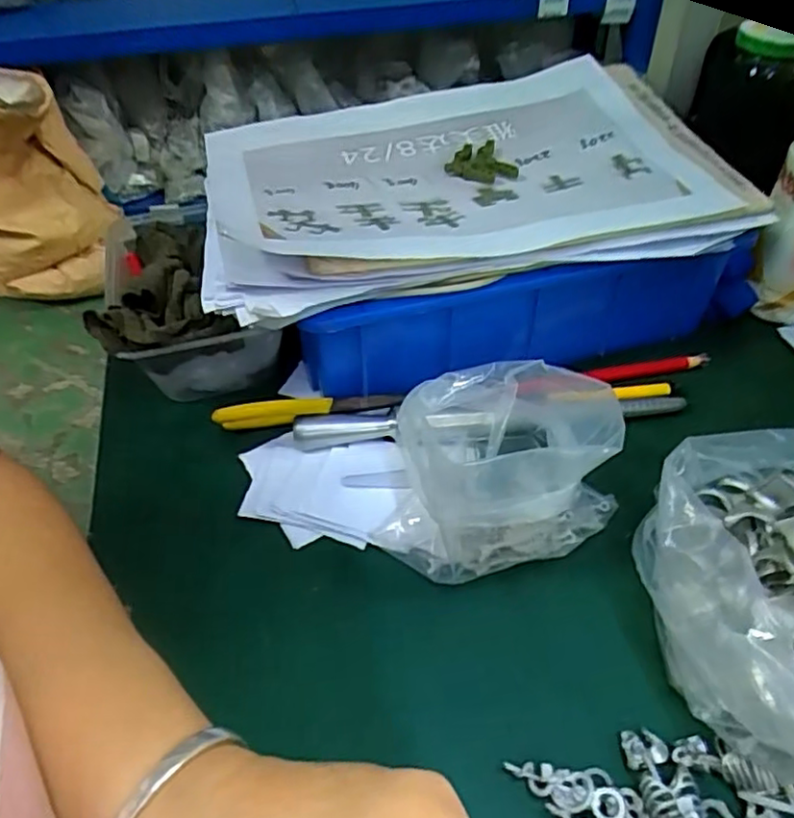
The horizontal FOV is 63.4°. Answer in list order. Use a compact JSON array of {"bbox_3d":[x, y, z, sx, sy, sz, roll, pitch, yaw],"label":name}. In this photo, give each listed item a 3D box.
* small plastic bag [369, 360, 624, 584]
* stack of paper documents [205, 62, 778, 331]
[{"bbox_3d":[0.053,0.034,0.321,0.112,0.076,0.080,7,47,8],"label":"small plastic bag"},{"bbox_3d":[0.036,-0.149,0.401,0.307,0.032,0.200,-9,45,-8],"label":"stack of paper documents"}]

